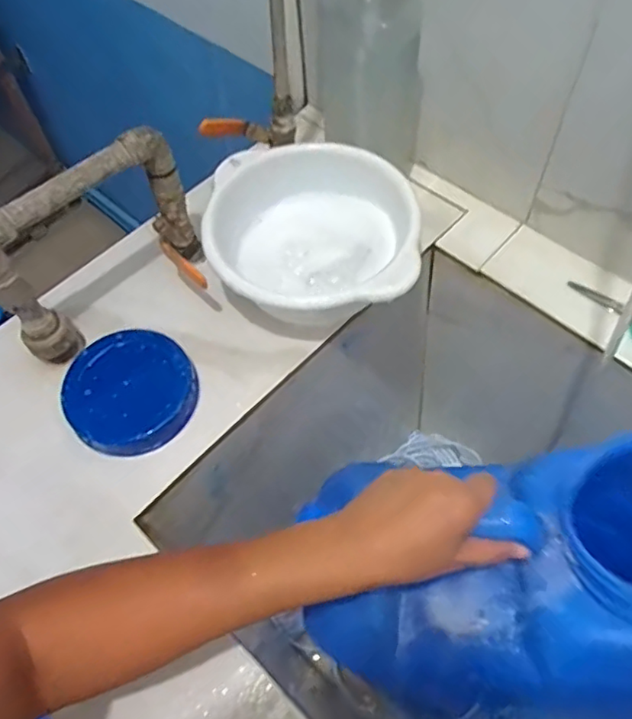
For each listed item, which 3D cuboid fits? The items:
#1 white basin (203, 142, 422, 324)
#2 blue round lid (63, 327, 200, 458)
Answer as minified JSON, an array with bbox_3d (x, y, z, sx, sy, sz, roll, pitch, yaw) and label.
[{"bbox_3d":[-0.005,-0.113,0.576,0.192,0.071,0.188,-2,59,3],"label":"white basin"},{"bbox_3d":[-0.171,0.030,0.544,0.113,0.034,0.116,-2,59,3],"label":"blue round lid"}]

